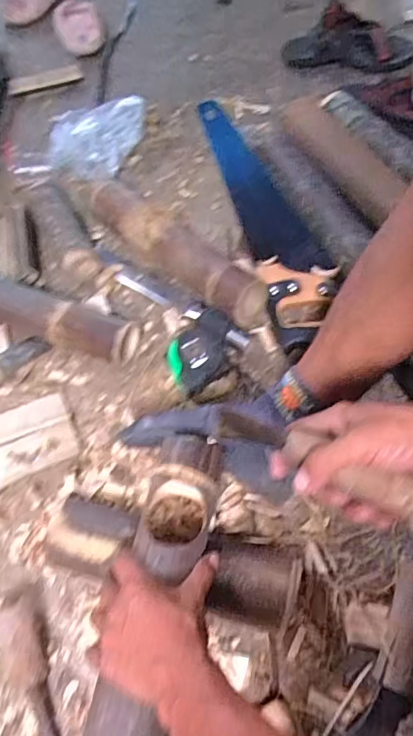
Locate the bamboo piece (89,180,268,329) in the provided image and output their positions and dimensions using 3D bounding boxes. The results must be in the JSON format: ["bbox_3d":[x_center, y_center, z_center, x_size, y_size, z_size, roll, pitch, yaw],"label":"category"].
[{"bbox_3d":[-0.051,-0.182,0.766,0.346,0.078,0.078,39,69,20],"label":"bamboo piece"}]

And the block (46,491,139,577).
[{"bbox_3d":[-0.129,0.192,0.577,0.102,0.055,0.084,10,62,7],"label":"block"}]

